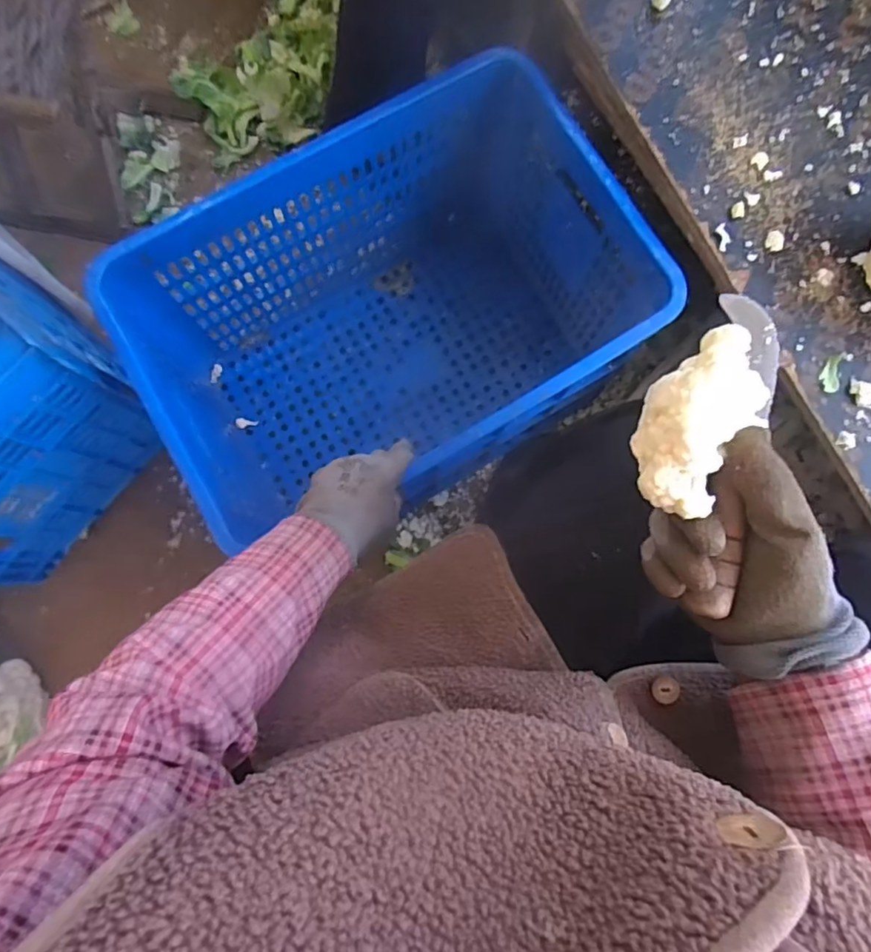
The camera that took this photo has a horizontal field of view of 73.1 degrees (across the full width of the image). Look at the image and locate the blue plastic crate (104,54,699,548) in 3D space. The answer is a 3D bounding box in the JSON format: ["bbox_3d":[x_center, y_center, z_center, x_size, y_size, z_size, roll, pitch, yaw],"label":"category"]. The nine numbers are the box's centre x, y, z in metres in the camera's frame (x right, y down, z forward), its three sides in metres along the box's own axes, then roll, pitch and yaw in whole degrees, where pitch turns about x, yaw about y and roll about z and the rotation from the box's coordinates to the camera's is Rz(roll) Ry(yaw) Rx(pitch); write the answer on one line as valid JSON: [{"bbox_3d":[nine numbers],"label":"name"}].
[{"bbox_3d":[-0.059,-0.174,0.728,0.508,0.296,0.341,-31,85,-4],"label":"blue plastic crate"}]

